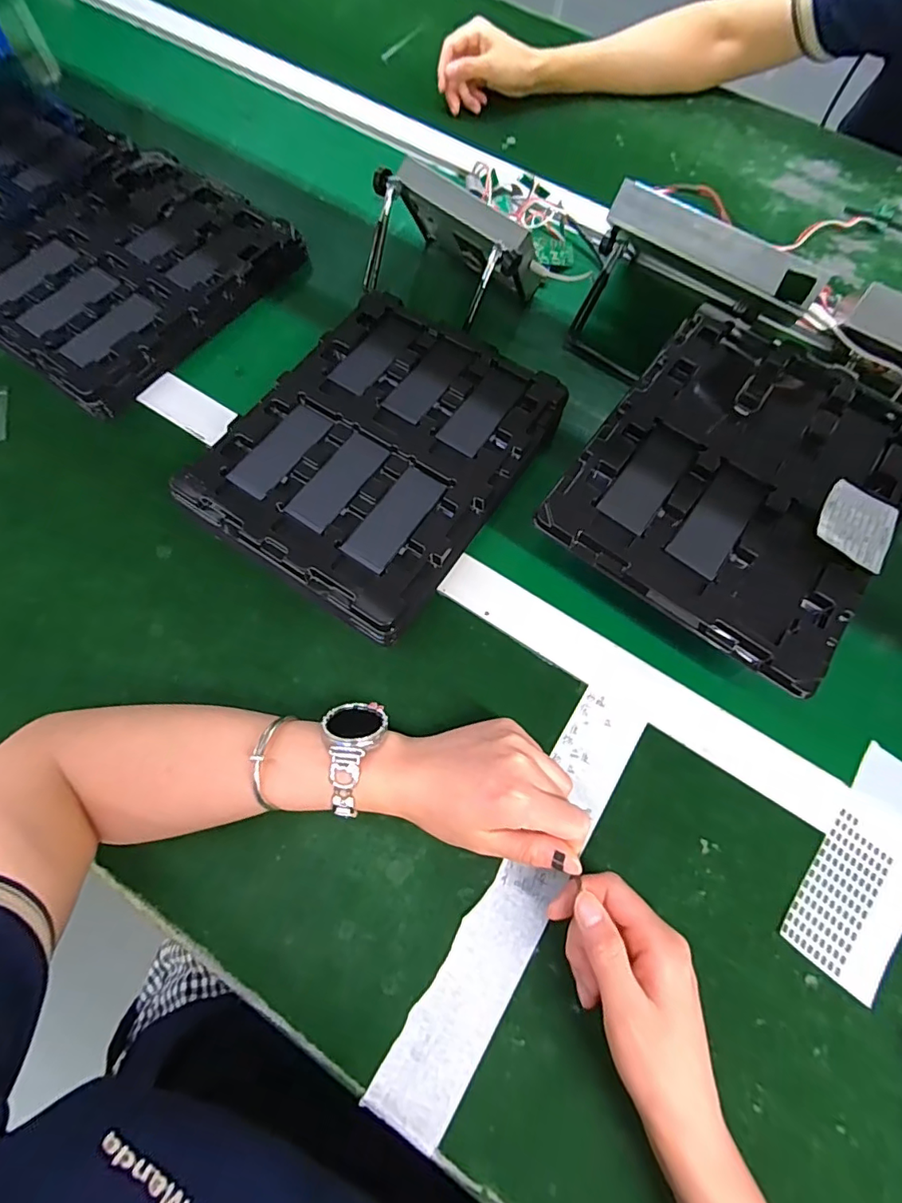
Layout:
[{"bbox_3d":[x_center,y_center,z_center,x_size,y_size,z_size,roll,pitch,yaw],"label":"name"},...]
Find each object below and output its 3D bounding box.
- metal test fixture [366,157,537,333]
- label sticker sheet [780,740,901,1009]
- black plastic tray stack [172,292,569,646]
[{"bbox_3d":[-0.003,-0.343,0.508,0.171,0.090,0.109,34,72,10],"label":"metal test fixture"},{"bbox_3d":[0.296,0.186,0.366,0.065,0.006,0.158,36,74,14],"label":"label sticker sheet"},{"bbox_3d":[-0.062,-0.129,0.452,0.219,0.040,0.273,34,72,10],"label":"black plastic tray stack"}]

